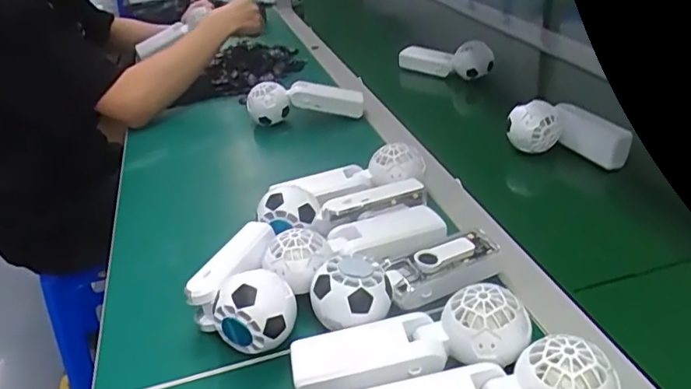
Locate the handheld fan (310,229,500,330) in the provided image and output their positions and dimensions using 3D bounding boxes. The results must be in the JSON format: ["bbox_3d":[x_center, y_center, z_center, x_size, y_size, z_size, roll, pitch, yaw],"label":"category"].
[{"bbox_3d":[0.055,0.063,0.457,0.171,0.047,0.052,-19,34,-22],"label":"handheld fan"}]

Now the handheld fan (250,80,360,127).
[{"bbox_3d":[-0.061,-0.135,0.815,0.160,0.058,0.056,2,34,12],"label":"handheld fan"}]

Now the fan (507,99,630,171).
[{"bbox_3d":[0.271,-0.078,0.673,0.136,0.053,0.061,15,39,28],"label":"fan"}]

